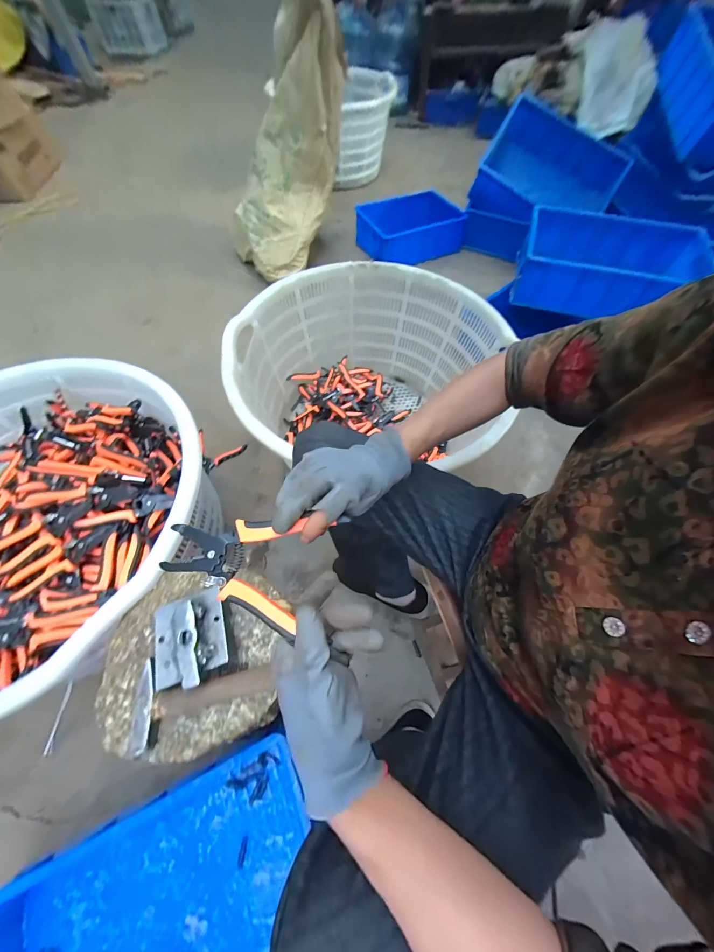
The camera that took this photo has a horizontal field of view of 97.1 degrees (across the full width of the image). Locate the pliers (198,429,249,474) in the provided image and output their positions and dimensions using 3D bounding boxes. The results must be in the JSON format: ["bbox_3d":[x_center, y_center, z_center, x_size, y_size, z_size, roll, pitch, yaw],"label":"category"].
[{"bbox_3d":[-0.412,-0.101,0.926,0.131,0.032,0.148,-31,67,-14],"label":"pliers"}]

